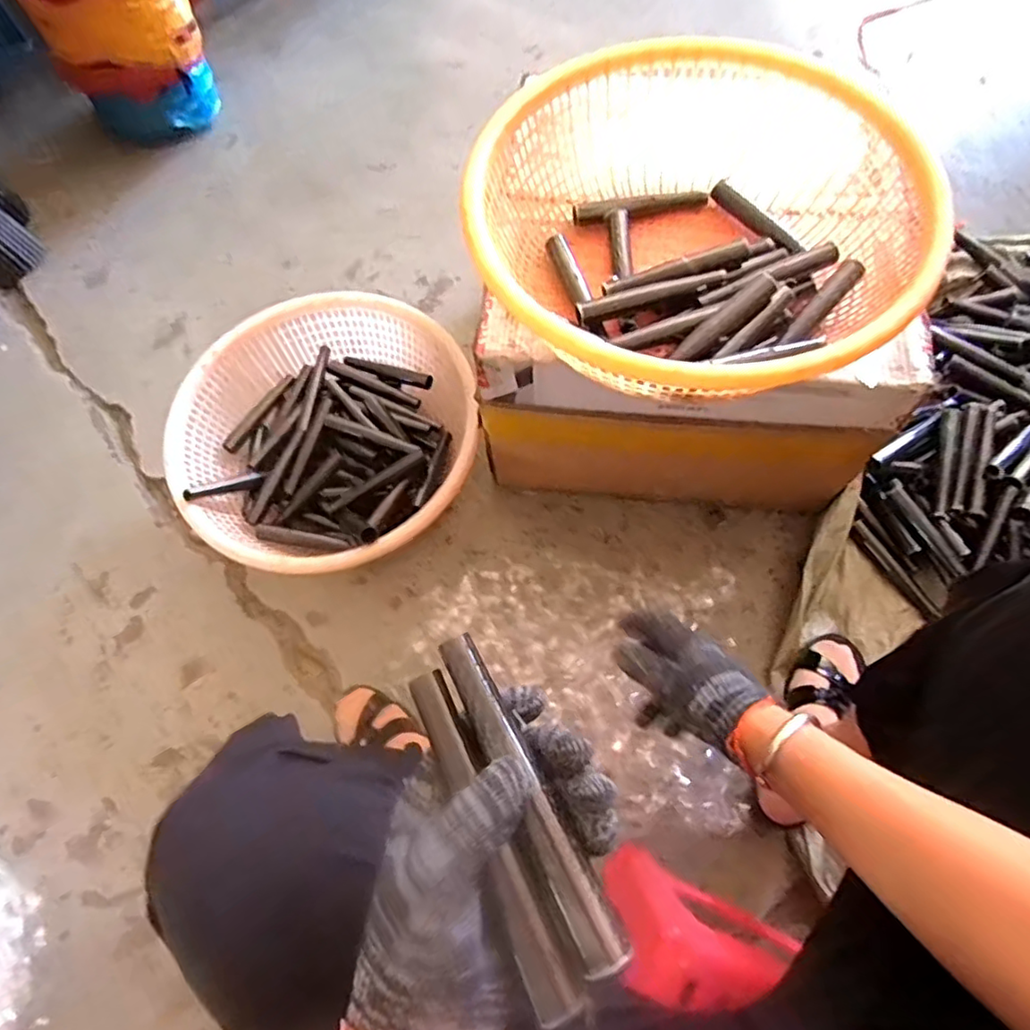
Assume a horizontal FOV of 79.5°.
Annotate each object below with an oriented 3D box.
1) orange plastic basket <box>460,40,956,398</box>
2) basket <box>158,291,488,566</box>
[{"bbox_3d":[0.158,-0.268,0.592,0.393,0.141,0.384,-1,68,2],"label":"orange plastic basket"},{"bbox_3d":[-0.254,-0.108,0.869,0.400,0.141,0.389,0,70,1],"label":"basket"}]

